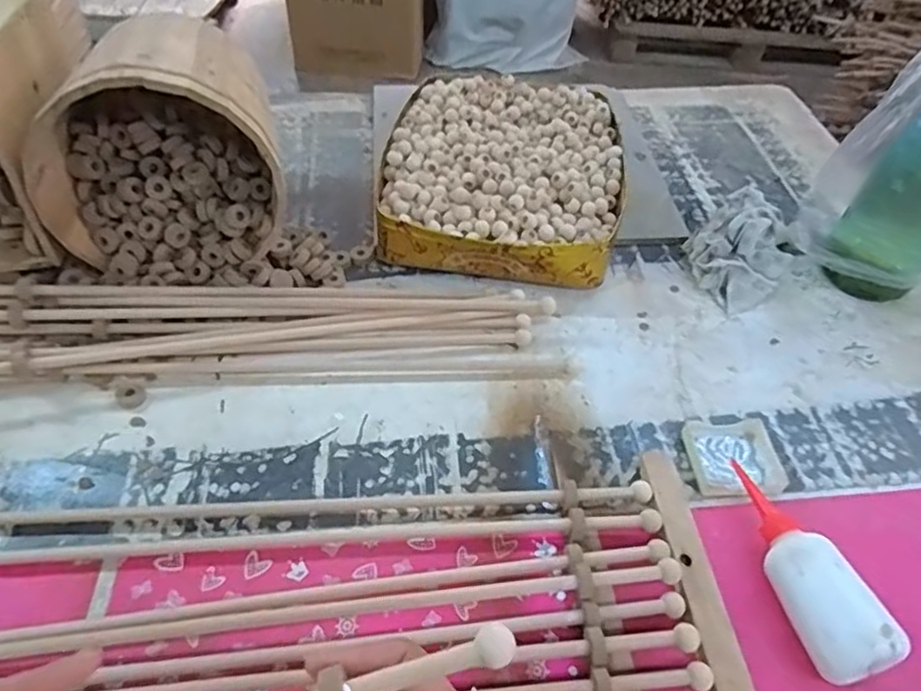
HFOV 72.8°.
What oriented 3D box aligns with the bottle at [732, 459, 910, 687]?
[{"bbox_3d":[0.264,0.168,0.498,0.052,0.057,0.177,-9,50,-11],"label":"bottle"}]

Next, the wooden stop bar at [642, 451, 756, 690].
[{"bbox_3d":[0.190,0.212,0.475,0.032,0.013,0.289,-3,49,-6],"label":"wooden stop bar"}]

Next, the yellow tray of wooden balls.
[{"bbox_3d":[0.057,-0.221,0.811,0.286,0.085,0.349,9,49,4],"label":"yellow tray of wooden balls"}]

